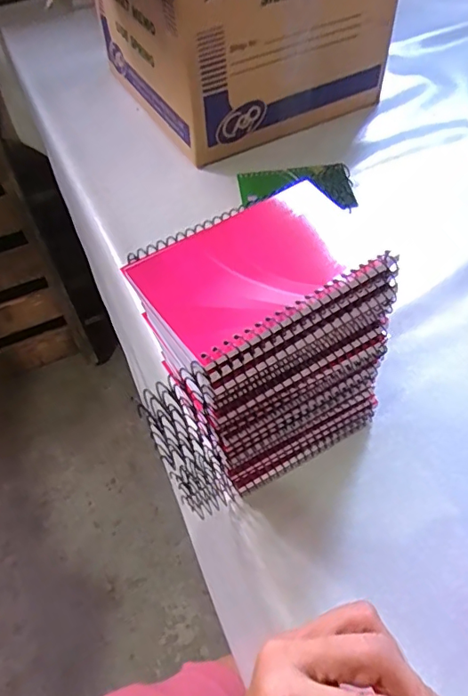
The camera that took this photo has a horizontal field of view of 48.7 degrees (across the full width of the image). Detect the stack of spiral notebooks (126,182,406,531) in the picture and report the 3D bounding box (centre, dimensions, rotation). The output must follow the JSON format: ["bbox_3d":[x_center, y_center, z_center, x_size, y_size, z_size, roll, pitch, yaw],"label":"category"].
[{"bbox_3d":[0.015,0.013,0.355,0.150,0.187,0.088,-26,55,-14],"label":"stack of spiral notebooks"}]

